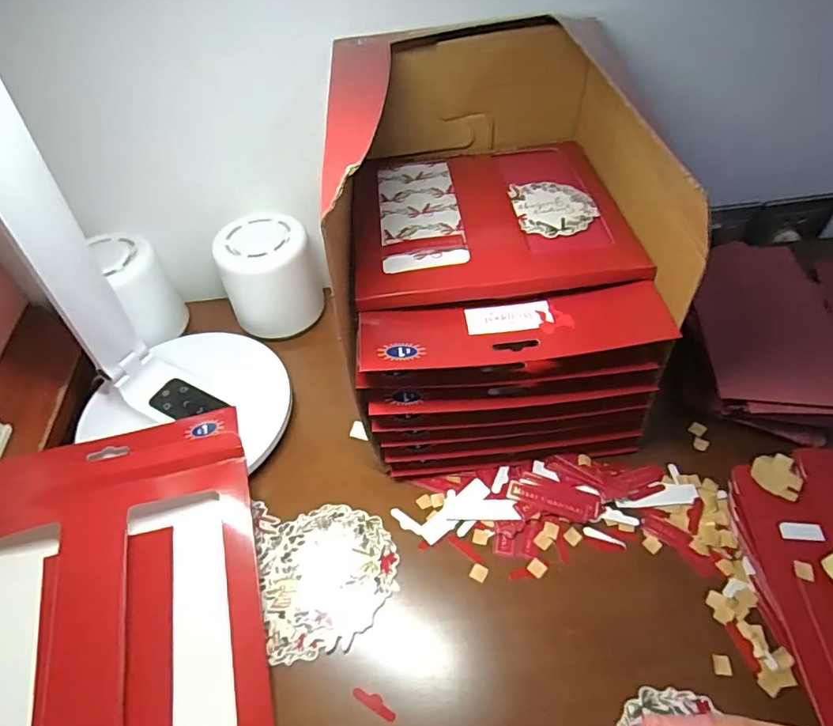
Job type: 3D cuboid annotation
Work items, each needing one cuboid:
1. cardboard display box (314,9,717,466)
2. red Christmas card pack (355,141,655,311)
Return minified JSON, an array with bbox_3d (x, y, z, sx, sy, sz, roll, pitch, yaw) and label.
[{"bbox_3d":[0.053,-0.088,0.407,0.201,0.217,0.255,-5,51,-1],"label":"cardboard display box"},{"bbox_3d":[0.051,-0.113,0.396,0.190,0.019,0.186,-5,49,-1],"label":"red Christmas card pack"}]

